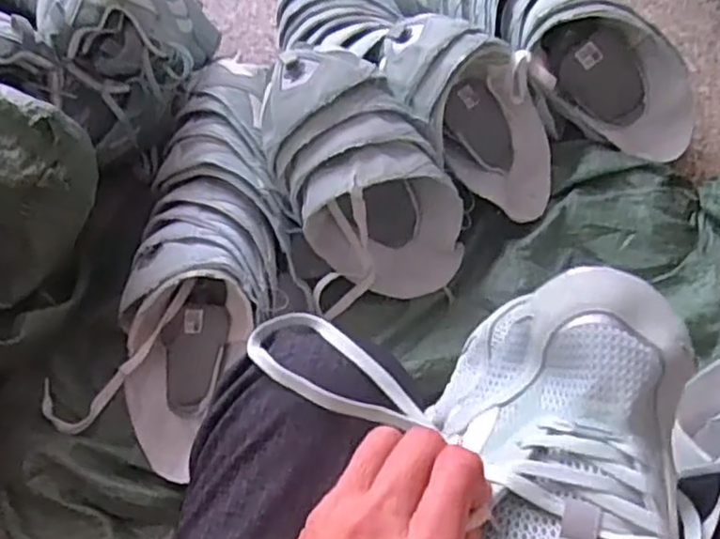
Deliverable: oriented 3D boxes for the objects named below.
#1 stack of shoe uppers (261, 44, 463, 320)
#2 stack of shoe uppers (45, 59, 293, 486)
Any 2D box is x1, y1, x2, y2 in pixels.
[{"bbox_3d":[0.005,-0.100,0.807,0.182,0.200,0.223,-18,65,-6],"label":"stack of shoe uppers"},{"bbox_3d":[-0.187,-0.026,0.801,0.219,0.111,0.463,17,83,10],"label":"stack of shoe uppers"}]

